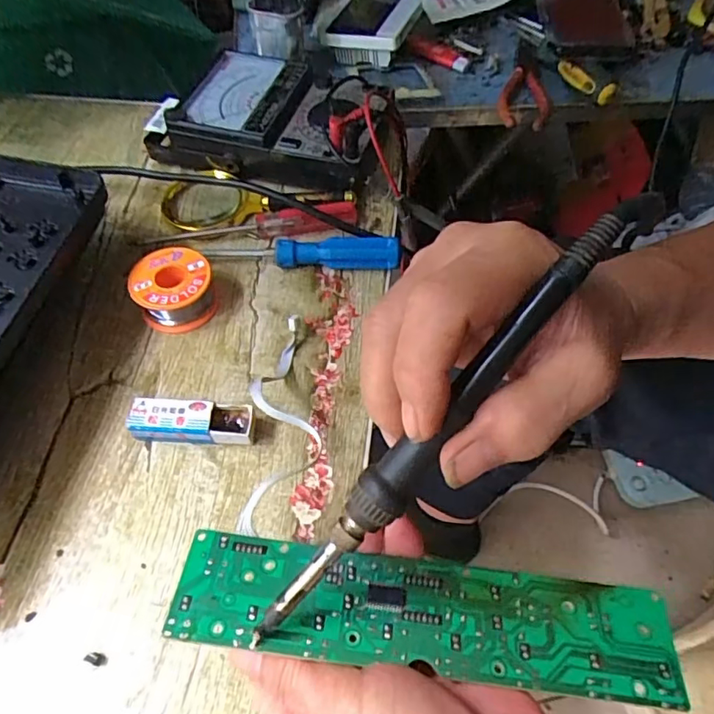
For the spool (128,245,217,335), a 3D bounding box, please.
[{"bbox_3d":[-0.127,-0.047,0.383,0.052,0.030,0.052,1,56,-2],"label":"spool"}]

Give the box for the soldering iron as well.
[{"bbox_3d":[0.029,0.026,0.197,0.018,0.019,0.213,42,96,23],"label":"soldering iron"}]

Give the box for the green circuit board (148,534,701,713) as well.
[{"bbox_3d":[0.028,0.107,0.233,0.204,0.009,0.045,7,56,2],"label":"green circuit board"}]

